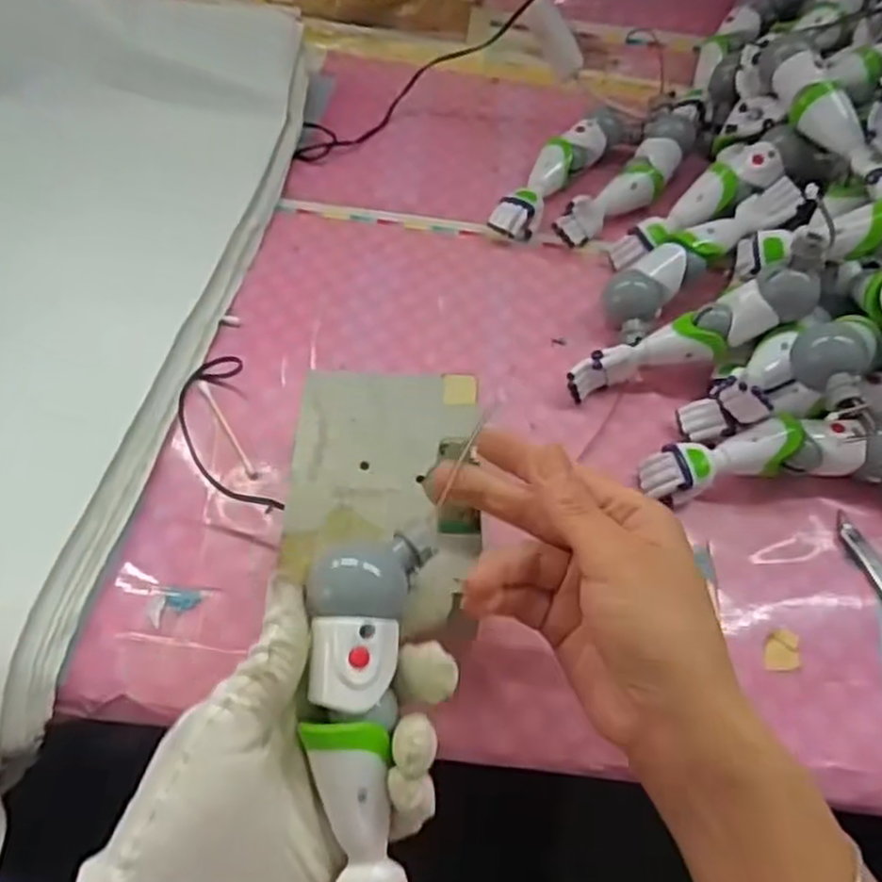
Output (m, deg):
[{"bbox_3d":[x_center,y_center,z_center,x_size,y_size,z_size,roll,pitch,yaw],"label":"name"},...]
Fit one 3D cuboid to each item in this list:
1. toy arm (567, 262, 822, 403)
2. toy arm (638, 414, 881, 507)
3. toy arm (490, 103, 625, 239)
[{"bbox_3d":[0.145,-0.062,0.439,0.147,0.028,0.028,-23,57,7],"label":"toy arm"},{"bbox_3d":[0.185,0.010,0.411,0.147,0.033,0.043,0,55,0],"label":"toy arm"},{"bbox_3d":[0.085,-0.197,0.549,0.031,0.030,0.146,34,61,20],"label":"toy arm"}]

